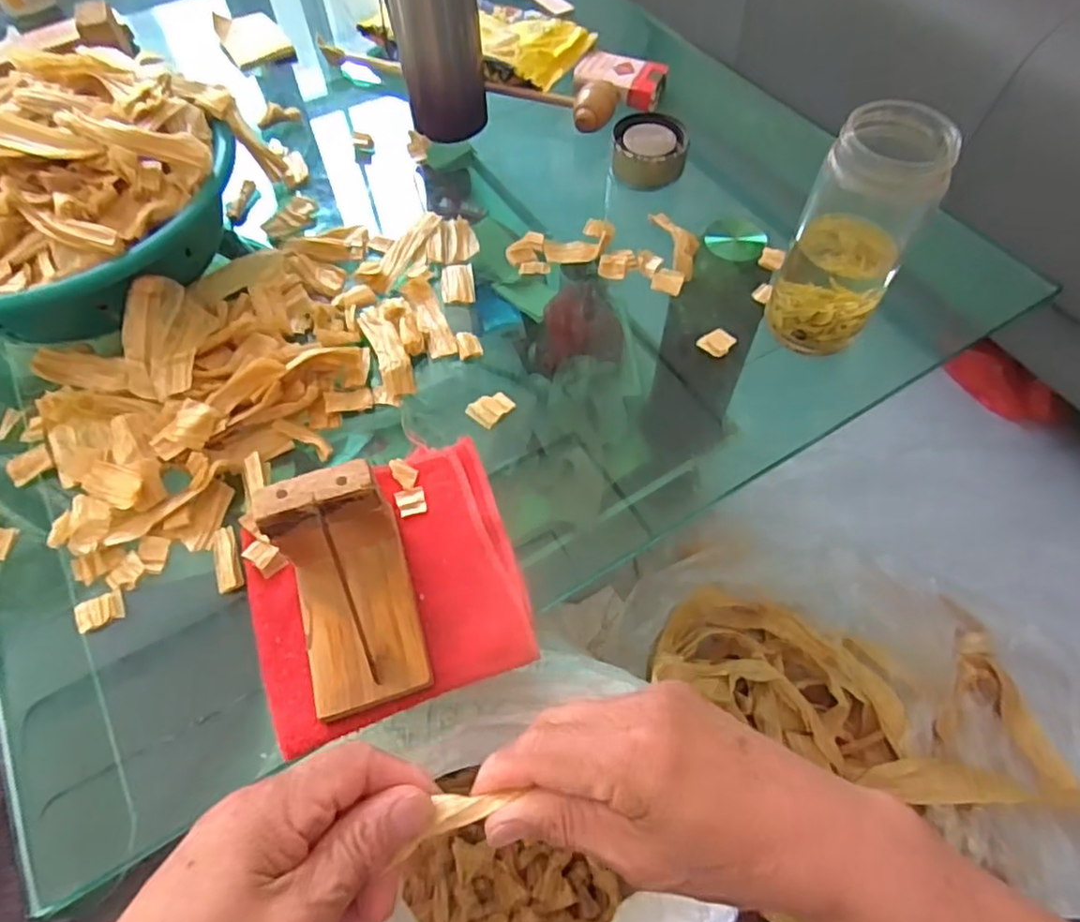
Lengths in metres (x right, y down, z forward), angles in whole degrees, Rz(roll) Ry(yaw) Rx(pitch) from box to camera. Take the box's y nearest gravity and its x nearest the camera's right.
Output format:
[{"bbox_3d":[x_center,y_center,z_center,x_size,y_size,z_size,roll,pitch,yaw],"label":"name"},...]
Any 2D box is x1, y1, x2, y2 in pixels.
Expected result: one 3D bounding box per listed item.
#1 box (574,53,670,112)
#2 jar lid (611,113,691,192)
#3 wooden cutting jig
[{"bbox_3d":[0.079,-0.376,0.622,0.087,0.019,0.054,18,62,10],"label":"box"},{"bbox_3d":[0.097,-0.273,0.558,0.064,0.032,0.059,3,60,2],"label":"jar lid"},{"bbox_3d":[-0.101,0.068,0.327,0.060,0.070,0.104,-16,61,-9],"label":"wooden cutting jig"}]

